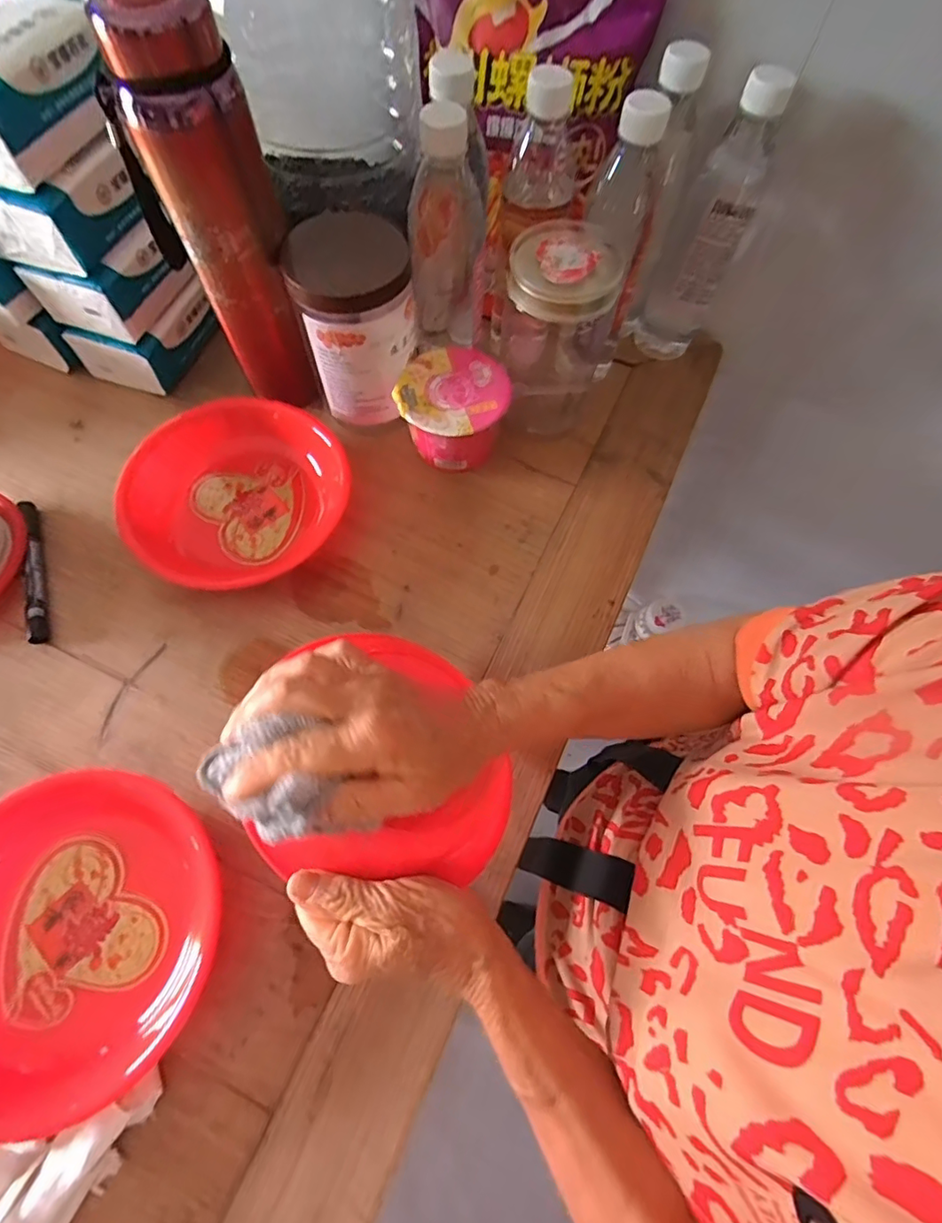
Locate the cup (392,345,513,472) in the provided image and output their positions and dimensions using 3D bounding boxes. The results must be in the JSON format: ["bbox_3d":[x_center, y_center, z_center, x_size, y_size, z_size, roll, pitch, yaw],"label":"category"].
[{"bbox_3d":[-0.016,-0.183,0.498,0.095,0.069,0.097,1,68,-2],"label":"cup"}]

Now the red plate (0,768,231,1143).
[{"bbox_3d":[-0.257,0.206,0.347,0.180,0.046,0.189,1,68,-2],"label":"red plate"}]

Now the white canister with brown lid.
[{"bbox_3d":[-0.097,-0.247,0.469,0.096,0.137,0.094,-6,69,-4],"label":"white canister with brown lid"}]

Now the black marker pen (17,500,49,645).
[{"bbox_3d":[-0.372,-0.037,0.459,0.015,0.016,0.139,-17,70,-9],"label":"black marker pen"}]

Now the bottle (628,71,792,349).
[{"bbox_3d":[0.213,-0.338,0.486,0.067,0.227,0.058,22,69,7],"label":"bottle"}]

